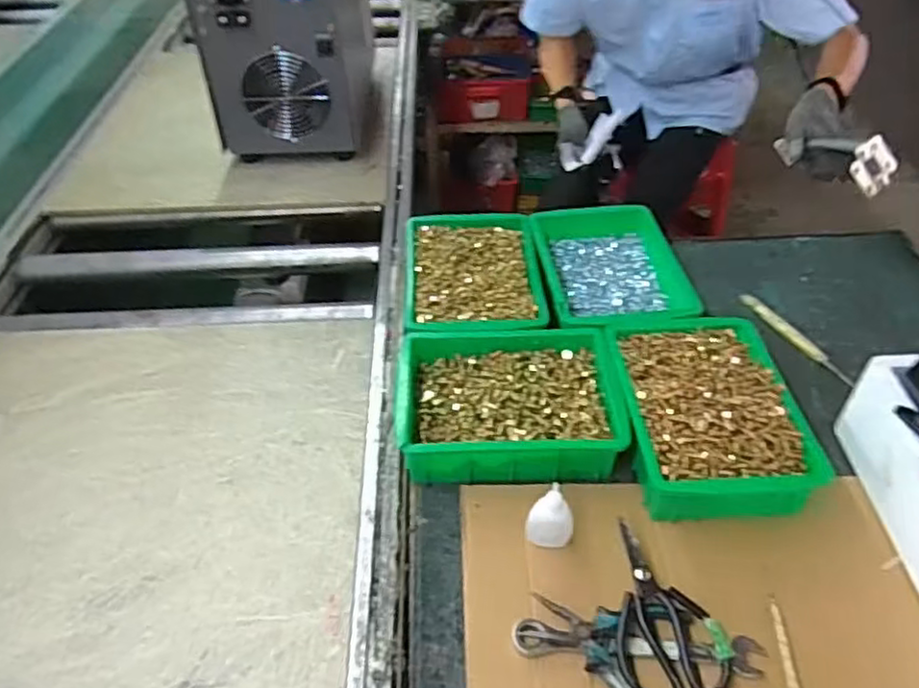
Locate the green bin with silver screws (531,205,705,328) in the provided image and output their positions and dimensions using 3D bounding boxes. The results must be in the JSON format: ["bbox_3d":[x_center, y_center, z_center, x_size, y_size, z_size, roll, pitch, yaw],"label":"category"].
[{"bbox_3d":[0.212,-0.096,0.944,0.193,0.057,0.247,-3,43,-4],"label":"green bin with silver screws"}]

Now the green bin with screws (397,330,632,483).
[{"bbox_3d":[0.054,0.066,0.781,0.248,0.061,0.189,-1,45,1],"label":"green bin with screws"}]

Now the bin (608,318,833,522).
[{"bbox_3d":[0.275,0.071,0.762,0.190,0.067,0.270,-3,45,-1],"label":"bin"}]

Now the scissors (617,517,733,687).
[{"bbox_3d":[0.175,0.241,0.609,0.092,0.012,0.158,-11,59,-11],"label":"scissors"}]

